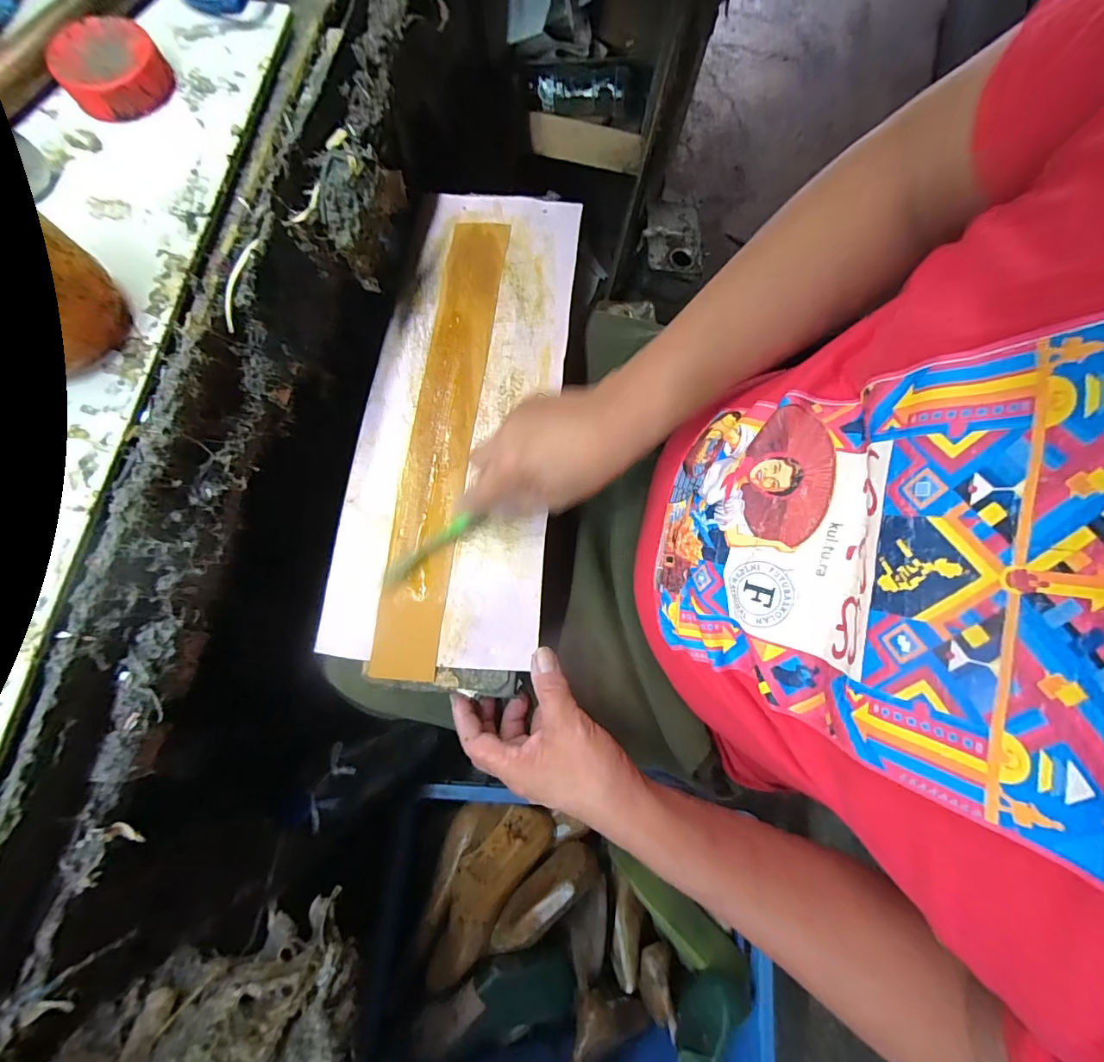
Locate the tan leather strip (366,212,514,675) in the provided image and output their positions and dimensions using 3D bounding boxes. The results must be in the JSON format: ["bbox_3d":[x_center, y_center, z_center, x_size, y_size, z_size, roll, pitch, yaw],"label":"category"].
[{"bbox_3d":[-0.095,-0.098,0.431,0.057,0.009,0.436,6,75,2],"label":"tan leather strip"}]

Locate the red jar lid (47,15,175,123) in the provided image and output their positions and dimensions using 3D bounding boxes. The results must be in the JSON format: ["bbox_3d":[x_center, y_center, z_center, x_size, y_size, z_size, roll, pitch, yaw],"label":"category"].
[{"bbox_3d":[-0.299,-0.315,0.329,0.064,0.025,0.071,-39,82,-10],"label":"red jar lid"}]

